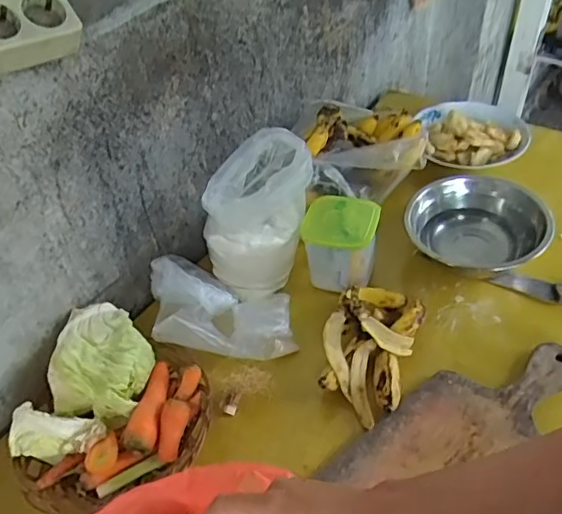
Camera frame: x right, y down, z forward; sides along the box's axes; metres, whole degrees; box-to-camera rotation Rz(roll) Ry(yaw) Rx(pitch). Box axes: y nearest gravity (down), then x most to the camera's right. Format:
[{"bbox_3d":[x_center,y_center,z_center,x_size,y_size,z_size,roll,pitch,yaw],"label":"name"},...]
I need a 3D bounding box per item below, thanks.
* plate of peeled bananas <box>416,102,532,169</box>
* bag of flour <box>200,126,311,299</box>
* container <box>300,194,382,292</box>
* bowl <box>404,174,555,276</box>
[{"bbox_3d":[0.329,-0.210,0.968,0.170,0.040,0.152,4,47,10],"label":"plate of peeled bananas"},{"bbox_3d":[-0.026,-0.052,0.758,0.139,0.197,0.081,-30,50,-20],"label":"bag of flour"},{"bbox_3d":[0.083,-0.015,0.786,0.096,0.107,0.087,7,48,13],"label":"container"},{"bbox_3d":[0.278,-0.048,0.804,0.181,0.075,0.184,-3,46,3],"label":"bowl"}]

